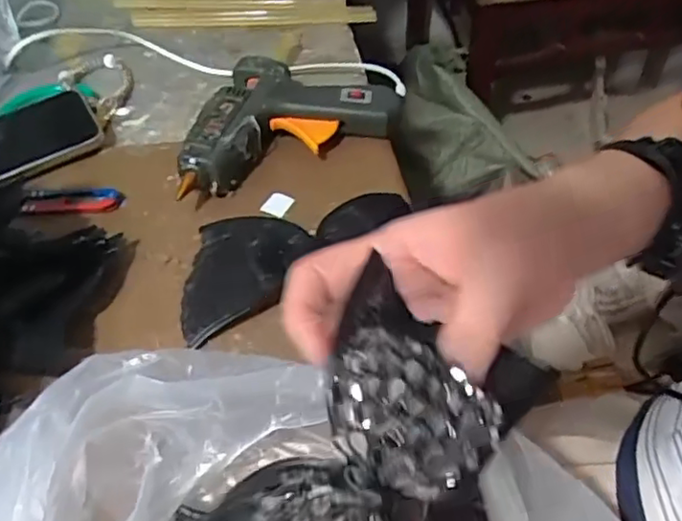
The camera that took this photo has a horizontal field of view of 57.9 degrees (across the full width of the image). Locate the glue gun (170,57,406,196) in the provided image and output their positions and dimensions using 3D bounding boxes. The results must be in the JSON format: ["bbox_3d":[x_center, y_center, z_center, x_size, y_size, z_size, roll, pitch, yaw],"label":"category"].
[{"bbox_3d":[-0.054,-0.132,0.548,0.215,0.047,0.120,-22,53,-16],"label":"glue gun"}]

